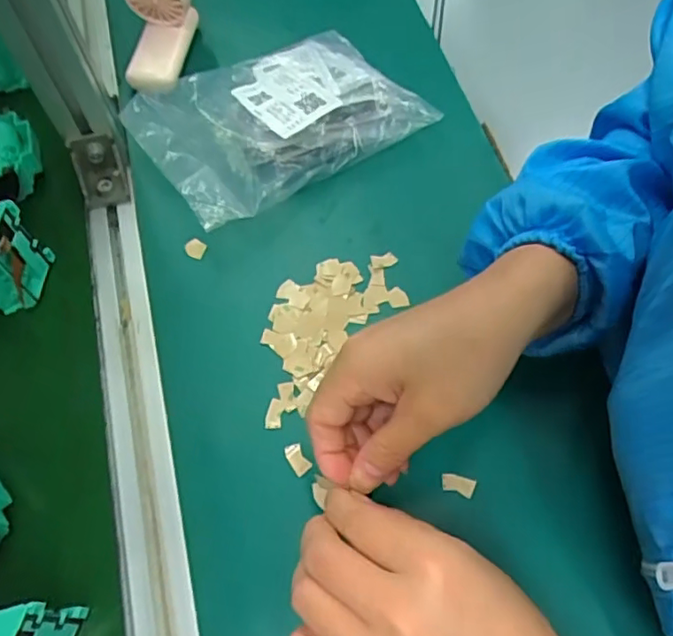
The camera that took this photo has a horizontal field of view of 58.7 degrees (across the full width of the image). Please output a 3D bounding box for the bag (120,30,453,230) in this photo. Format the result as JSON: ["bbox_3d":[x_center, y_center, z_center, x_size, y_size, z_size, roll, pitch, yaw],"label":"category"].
[{"bbox_3d":[-0.045,-0.161,0.482,0.208,0.045,0.140,-34,67,-14],"label":"bag"}]

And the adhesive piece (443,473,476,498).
[{"bbox_3d":[0.077,0.105,0.377,0.021,0.004,0.012,13,65,9],"label":"adhesive piece"}]

